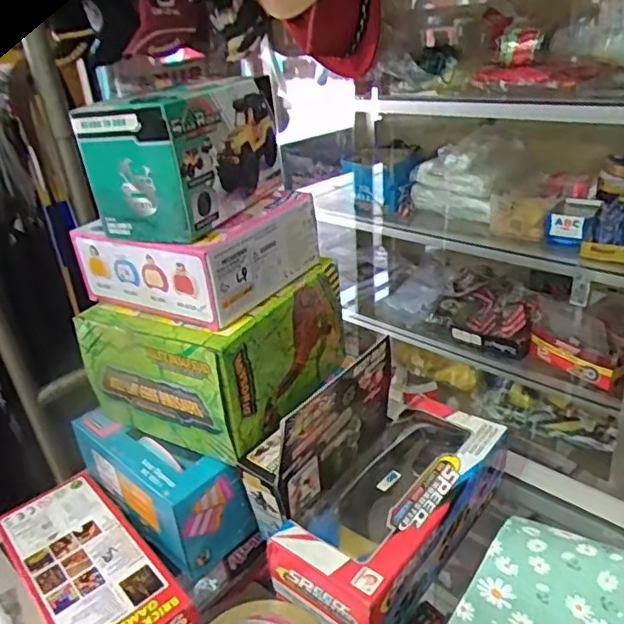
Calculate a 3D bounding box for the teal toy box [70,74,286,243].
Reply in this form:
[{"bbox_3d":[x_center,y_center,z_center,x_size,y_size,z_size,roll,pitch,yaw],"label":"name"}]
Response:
[{"bbox_3d":[-0.093,-0.120,0.426,0.083,0.092,0.138,9,32,26],"label":"teal toy box"}]

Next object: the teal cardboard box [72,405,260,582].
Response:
[{"bbox_3d":[-0.126,0.134,0.476,0.068,0.083,0.159,-30,36,-36],"label":"teal cardboard box"}]

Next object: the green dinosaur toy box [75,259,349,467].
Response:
[{"bbox_3d":[-0.077,0.022,0.483,0.141,0.098,0.162,12,34,30],"label":"green dinosaur toy box"}]

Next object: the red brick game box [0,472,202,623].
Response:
[{"bbox_3d":[-0.165,0.191,0.441,0.090,0.024,0.188,-28,35,-33],"label":"red brick game box"}]

